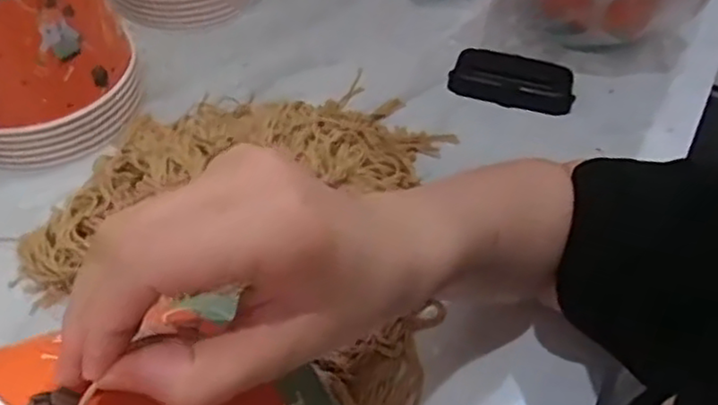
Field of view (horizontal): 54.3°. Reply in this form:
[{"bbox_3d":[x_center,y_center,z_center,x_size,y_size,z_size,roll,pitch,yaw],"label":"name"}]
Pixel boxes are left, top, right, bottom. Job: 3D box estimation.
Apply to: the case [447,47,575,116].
[{"bbox_3d":[0.137,-0.108,0.628,0.106,0.029,0.045,15,52,6],"label":"case"}]

